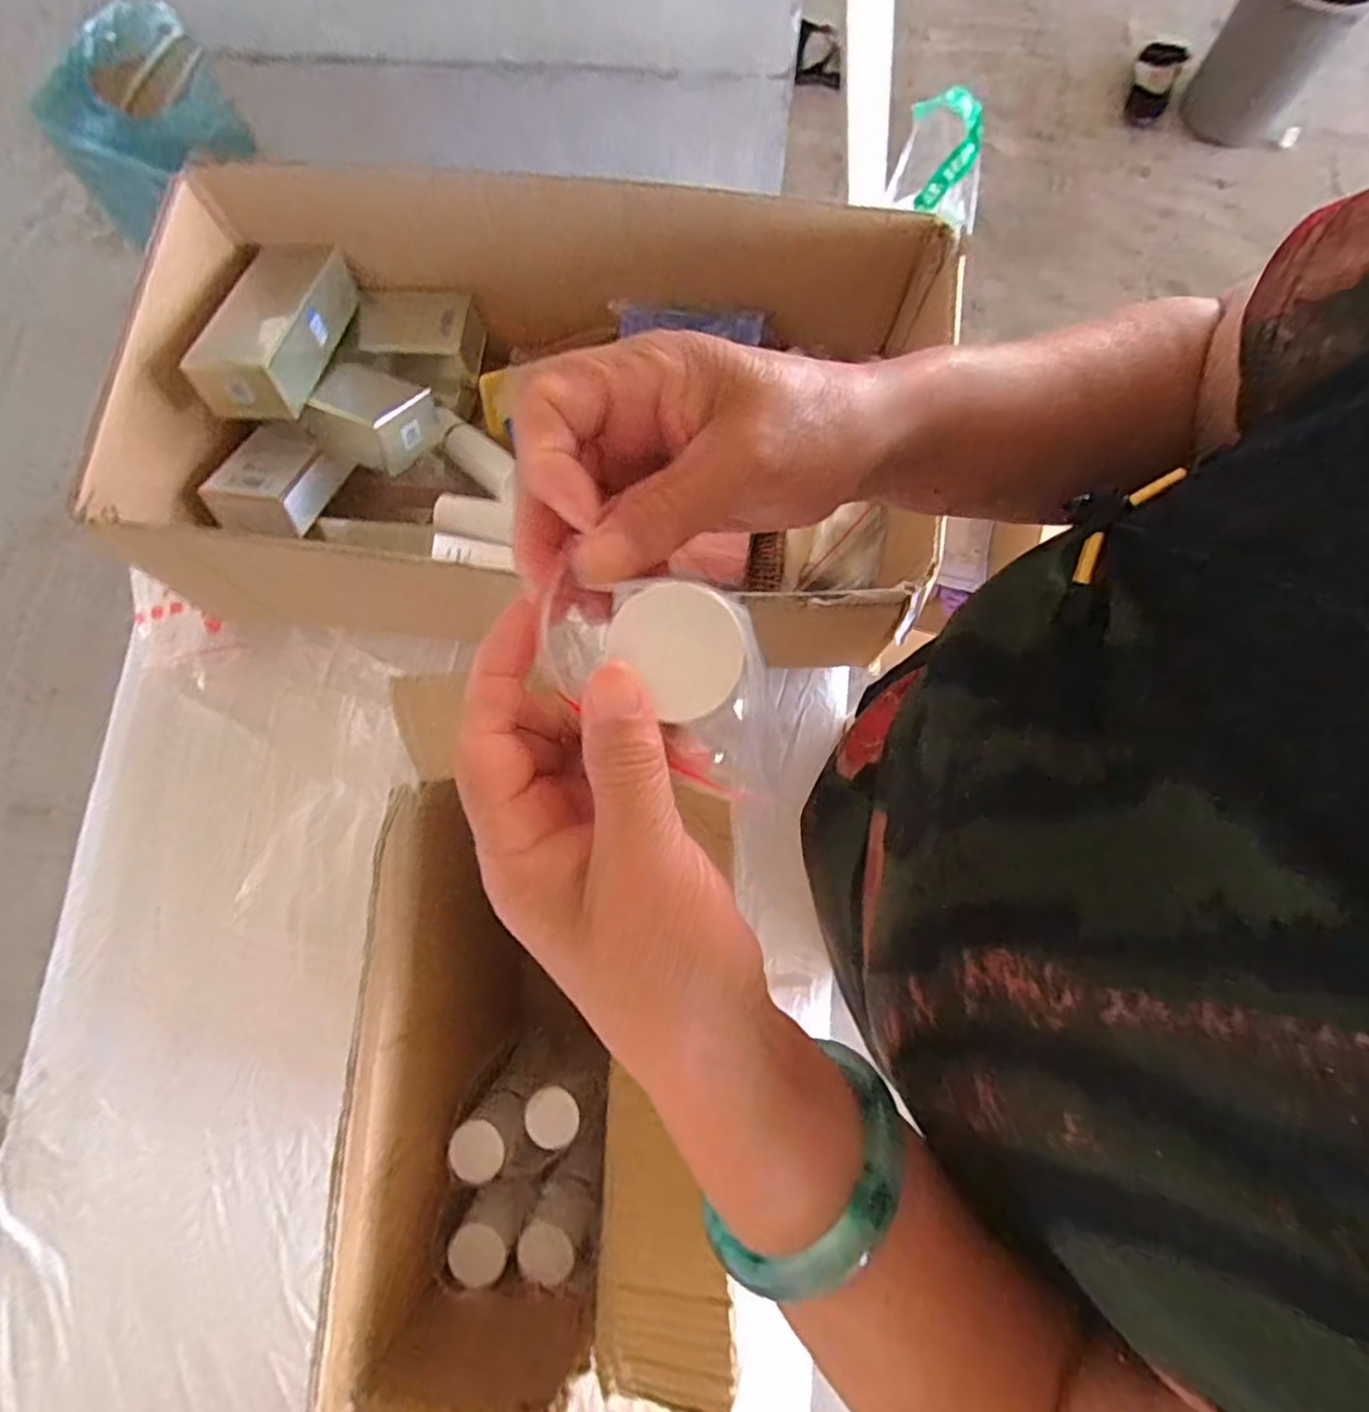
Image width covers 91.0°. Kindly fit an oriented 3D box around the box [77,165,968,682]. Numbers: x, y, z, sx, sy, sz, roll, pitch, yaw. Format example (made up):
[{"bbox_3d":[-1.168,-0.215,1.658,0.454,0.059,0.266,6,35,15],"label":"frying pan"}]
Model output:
[{"bbox_3d":[-0.136,-0.250,0.644,0.669,0.219,0.376,7,79,3],"label":"box"}]

